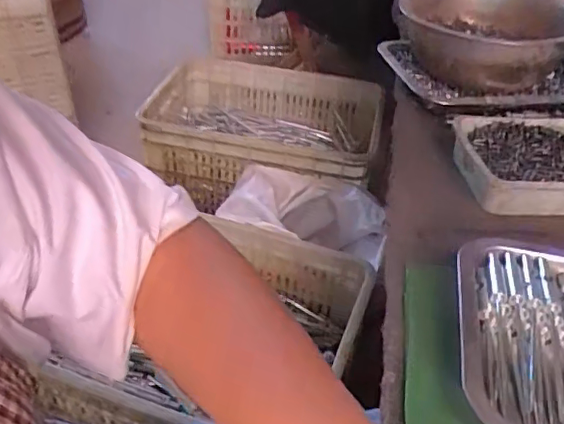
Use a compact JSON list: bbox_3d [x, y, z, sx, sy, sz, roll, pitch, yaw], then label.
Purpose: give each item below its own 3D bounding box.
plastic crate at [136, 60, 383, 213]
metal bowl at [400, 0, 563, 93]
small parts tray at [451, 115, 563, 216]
[{"bbox_3d":[-0.032,-0.192,1.359,0.520,0.192,0.371,10,40,9],"label":"plastic crate"},{"bbox_3d":[0.272,-0.246,0.750,0.221,0.085,0.271,23,44,23],"label":"metal bowl"},{"bbox_3d":[0.279,-0.050,0.588,0.187,0.045,0.127,-2,40,-5],"label":"small parts tray"}]

